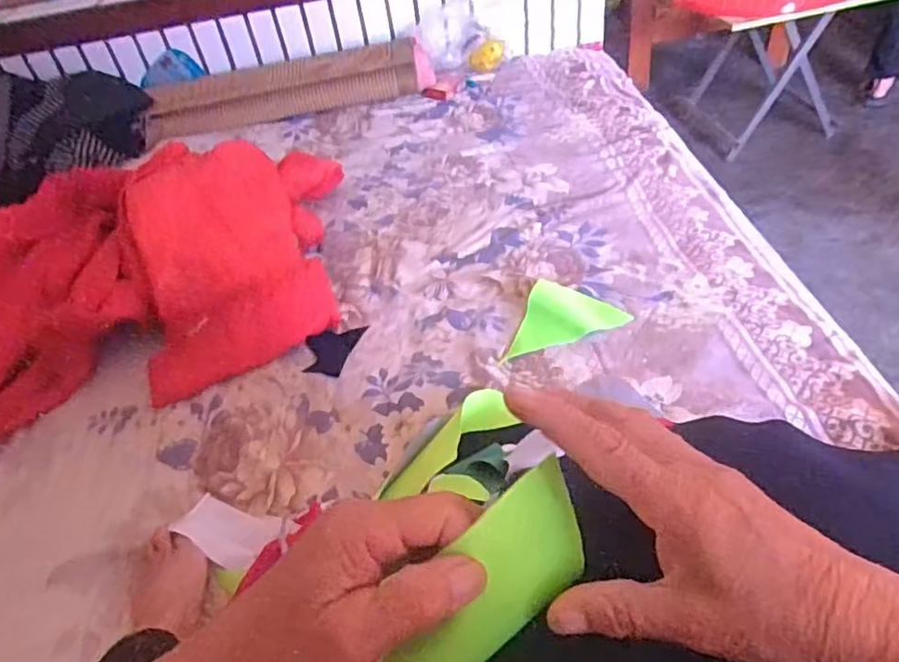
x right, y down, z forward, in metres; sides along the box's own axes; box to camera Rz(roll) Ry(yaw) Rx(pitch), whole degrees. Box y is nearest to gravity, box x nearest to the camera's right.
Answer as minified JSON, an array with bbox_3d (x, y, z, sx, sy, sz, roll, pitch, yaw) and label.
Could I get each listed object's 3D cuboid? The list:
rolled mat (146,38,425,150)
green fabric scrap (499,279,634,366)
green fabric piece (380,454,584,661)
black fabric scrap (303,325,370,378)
[{"bbox_3d":[-0.351,-0.529,1.381,0.597,0.078,0.145,-16,45,-9],"label":"rolled mat"},{"bbox_3d":[0.160,-0.004,0.851,0.132,0.029,0.126,15,52,19],"label":"green fabric scrap"},{"bbox_3d":[0.006,0.114,0.262,0.131,0.051,0.024,-43,14,-16],"label":"green fabric piece"},{"bbox_3d":[-0.166,0.024,0.880,0.069,0.013,0.096,8,46,19],"label":"black fabric scrap"}]

